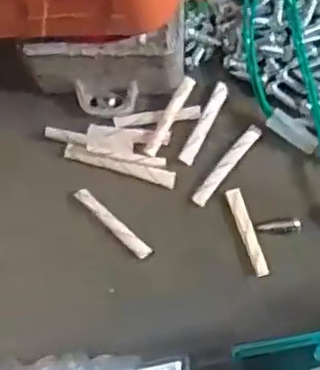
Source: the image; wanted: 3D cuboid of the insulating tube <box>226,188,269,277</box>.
[{"bbox_3d":[0.028,0.015,0.219,0.005,0.004,0.030,-18,76,-4],"label":"insulating tube"}]

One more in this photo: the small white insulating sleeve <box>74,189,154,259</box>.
[{"bbox_3d":[-0.016,0.012,0.222,0.032,0.004,0.005,42,80,11],"label":"small white insulating sleeve"}]

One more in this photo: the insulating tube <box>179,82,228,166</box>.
[{"bbox_3d":[0.015,-0.021,0.230,0.005,0.004,0.030,26,77,8],"label":"insulating tube"}]

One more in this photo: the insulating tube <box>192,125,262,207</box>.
[{"bbox_3d":[0.022,-0.007,0.225,0.005,0.004,0.033,38,79,10],"label":"insulating tube"}]

